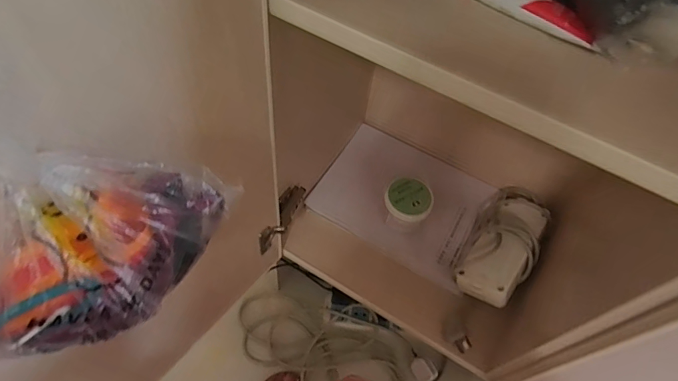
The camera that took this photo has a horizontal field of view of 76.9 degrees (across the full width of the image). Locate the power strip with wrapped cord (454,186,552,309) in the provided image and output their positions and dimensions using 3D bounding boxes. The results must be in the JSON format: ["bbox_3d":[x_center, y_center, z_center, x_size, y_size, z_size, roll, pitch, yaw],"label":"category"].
[{"bbox_3d":[0.262,0.082,0.680,0.099,0.064,0.223,28,59,12],"label":"power strip with wrapped cord"}]

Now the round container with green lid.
[{"bbox_3d":[0.111,0.028,0.700,0.070,0.071,0.076,3,57,-4],"label":"round container with green lid"}]

